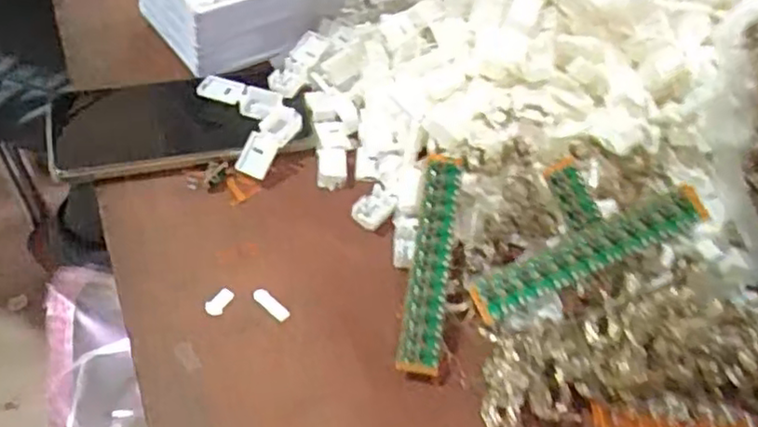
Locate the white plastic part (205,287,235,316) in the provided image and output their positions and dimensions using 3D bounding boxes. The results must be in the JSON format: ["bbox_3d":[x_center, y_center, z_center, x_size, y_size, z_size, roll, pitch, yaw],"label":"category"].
[{"bbox_3d":[-0.090,0.048,0.381,0.009,0.004,0.018,23,52,13],"label":"white plastic part"}]

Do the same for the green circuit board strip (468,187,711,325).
[{"bbox_3d":[0.109,0.021,0.355,0.126,0.013,0.019,-25,55,-2],"label":"green circuit board strip"}]

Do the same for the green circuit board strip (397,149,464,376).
[{"bbox_3d":[0.030,0.026,0.383,0.021,0.012,0.126,10,67,2],"label":"green circuit board strip"}]

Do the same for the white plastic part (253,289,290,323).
[{"bbox_3d":[-0.061,0.051,0.386,0.008,0.004,0.025,-36,62,-30],"label":"white plastic part"}]

